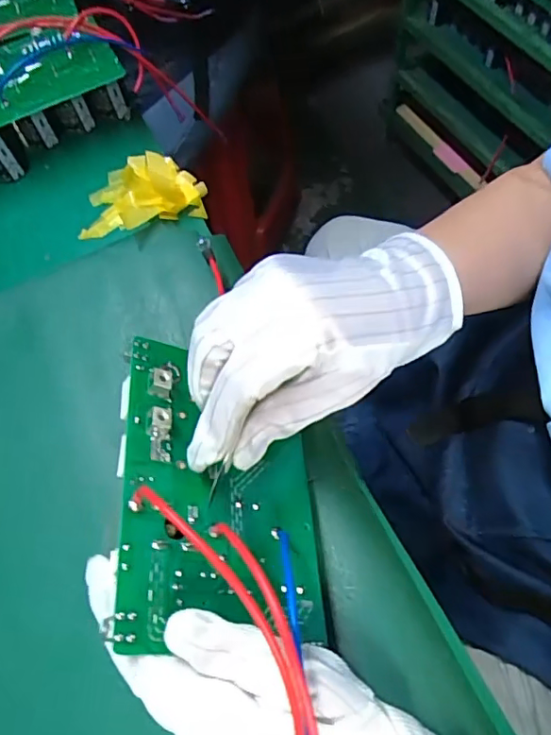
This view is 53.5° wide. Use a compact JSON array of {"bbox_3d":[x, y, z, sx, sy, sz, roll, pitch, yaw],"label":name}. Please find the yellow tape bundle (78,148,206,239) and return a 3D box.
[{"bbox_3d":[-0.113,-0.152,0.458,0.104,0.036,0.079,-3,63,2],"label":"yellow tape bundle"}]

